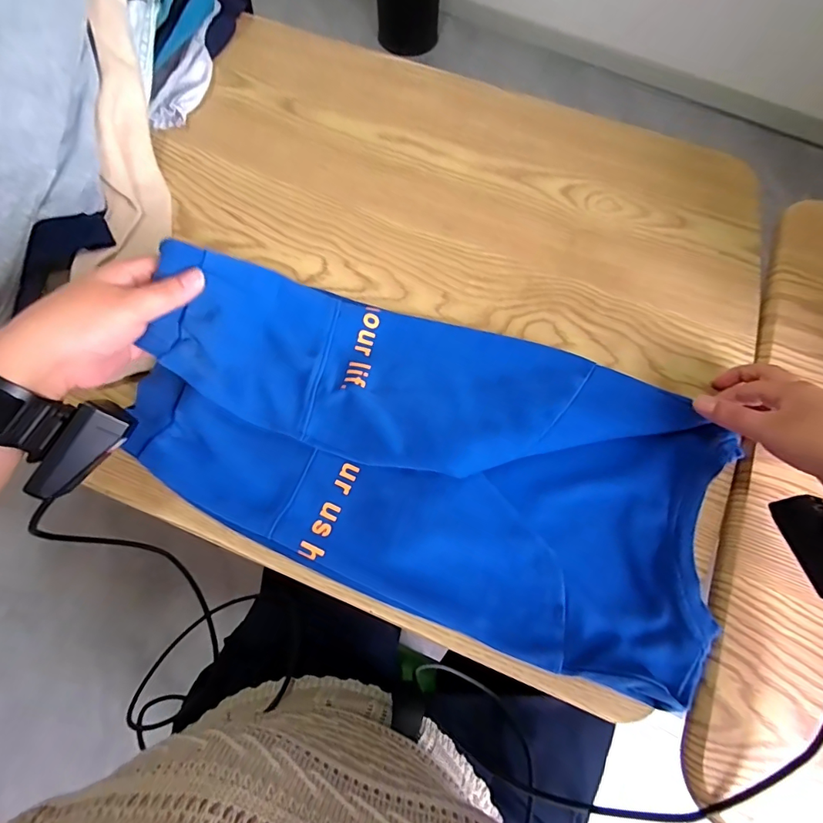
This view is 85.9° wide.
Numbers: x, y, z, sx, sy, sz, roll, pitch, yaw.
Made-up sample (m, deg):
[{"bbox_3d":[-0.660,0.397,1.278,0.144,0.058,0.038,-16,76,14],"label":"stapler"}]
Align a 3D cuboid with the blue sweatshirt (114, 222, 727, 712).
[{"bbox_3d":[0.018,0.025,0.342,0.461,0.081,0.237,18,70,6],"label":"blue sweatshirt"}]

